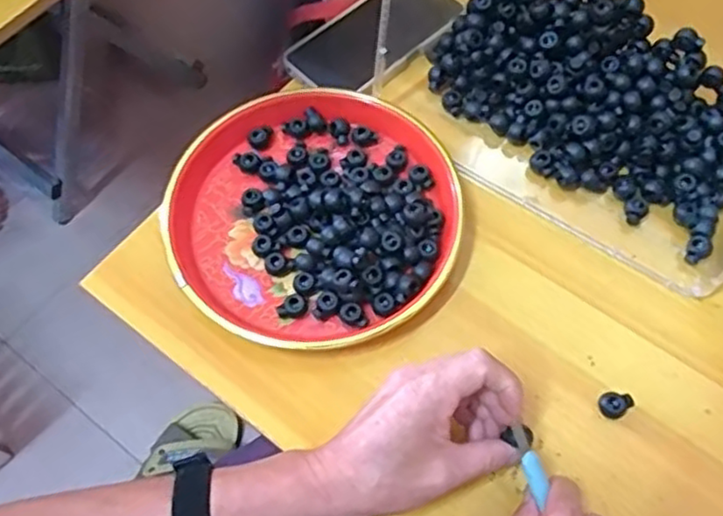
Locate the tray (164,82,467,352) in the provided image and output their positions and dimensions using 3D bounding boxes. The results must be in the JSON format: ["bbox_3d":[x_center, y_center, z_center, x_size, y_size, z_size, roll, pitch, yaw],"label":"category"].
[{"bbox_3d":[-0.035,-0.037,0.524,0.215,0.032,0.216,0,63,1],"label":"tray"}]

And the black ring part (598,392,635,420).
[{"bbox_3d":[0.174,0.100,0.464,0.023,0.006,0.019,-31,67,-14],"label":"black ring part"}]

